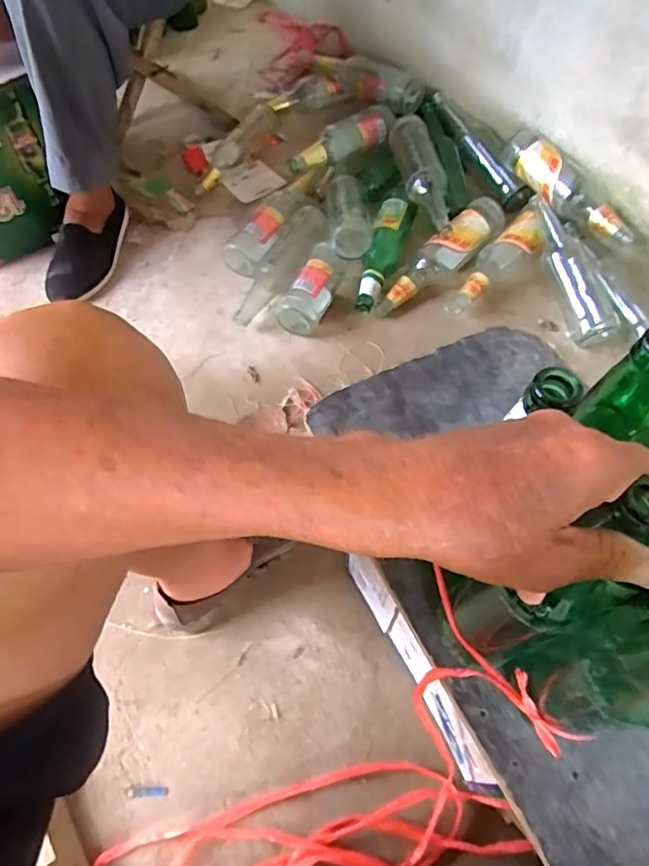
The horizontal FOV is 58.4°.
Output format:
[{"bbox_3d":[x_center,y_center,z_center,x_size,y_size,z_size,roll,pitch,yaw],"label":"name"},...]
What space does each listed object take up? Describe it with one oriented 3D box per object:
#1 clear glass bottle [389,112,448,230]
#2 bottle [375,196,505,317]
[{"bbox_3d":[0.170,-0.448,1.009,0.073,0.065,0.258,-16,73,-7],"label":"clear glass bottle"},{"bbox_3d":[0.188,-0.294,0.967,0.280,0.067,0.059,-41,66,-5],"label":"bottle"}]

